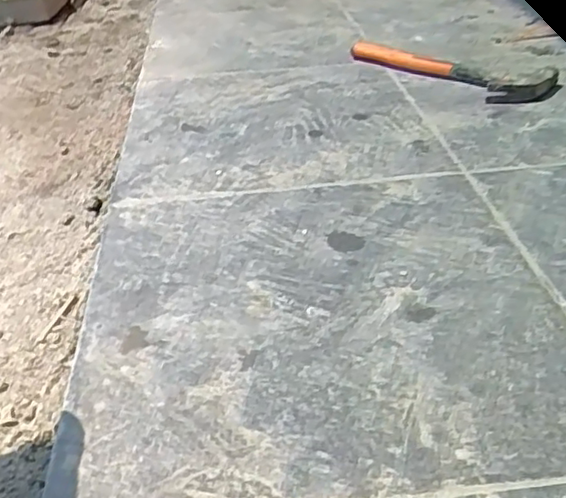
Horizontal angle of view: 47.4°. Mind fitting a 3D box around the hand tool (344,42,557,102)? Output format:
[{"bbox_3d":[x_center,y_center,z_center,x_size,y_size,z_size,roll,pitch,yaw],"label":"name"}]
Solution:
[{"bbox_3d":[0.241,-0.270,0.971,0.080,0.030,0.327,-30,42,-34],"label":"hand tool"}]

